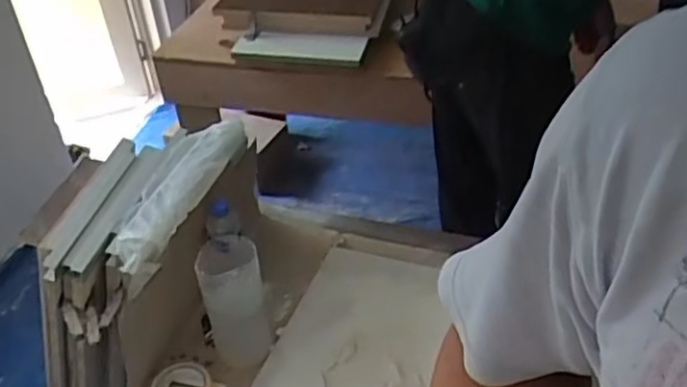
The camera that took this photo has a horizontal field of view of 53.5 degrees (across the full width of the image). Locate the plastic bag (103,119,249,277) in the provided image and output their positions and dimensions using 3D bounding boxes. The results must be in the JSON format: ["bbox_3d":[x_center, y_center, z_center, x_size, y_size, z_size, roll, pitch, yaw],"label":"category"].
[{"bbox_3d":[-0.292,-0.013,1.232,0.139,0.050,0.393,8,40,15],"label":"plastic bag"}]

